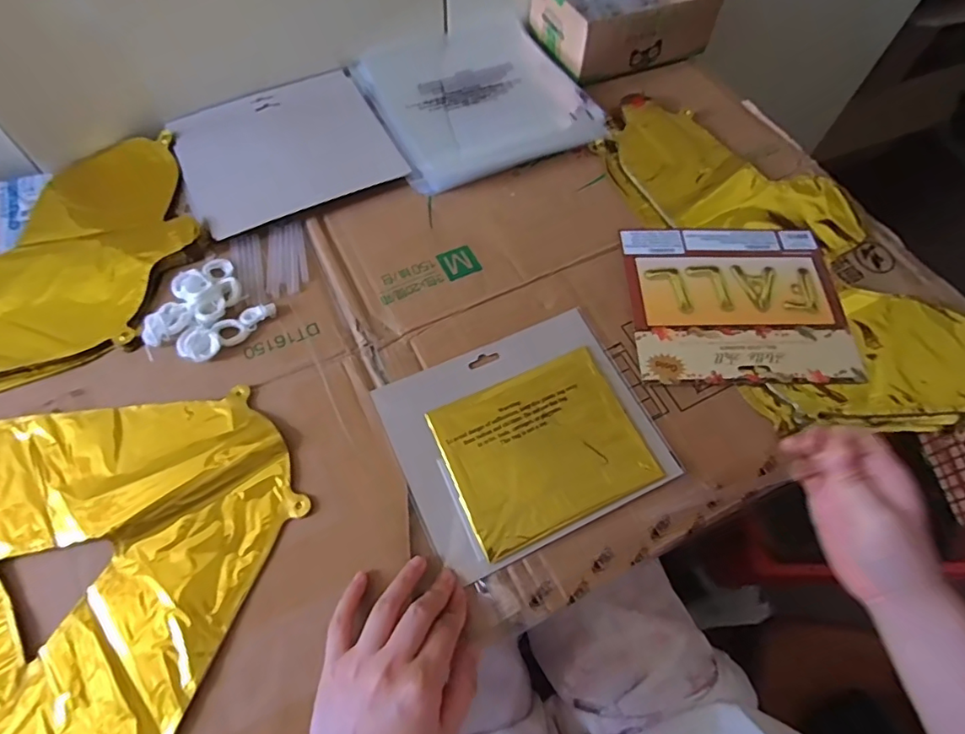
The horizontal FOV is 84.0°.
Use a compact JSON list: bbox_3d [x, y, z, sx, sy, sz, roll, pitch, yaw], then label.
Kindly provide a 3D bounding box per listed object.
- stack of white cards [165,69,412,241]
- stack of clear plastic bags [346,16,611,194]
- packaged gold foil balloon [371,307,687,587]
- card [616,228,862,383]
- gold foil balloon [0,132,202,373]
[{"bbox_3d":[-0.202,-0.226,0.543,0.196,0.011,0.173,-23,67,-14],"label":"stack of white cards"},{"bbox_3d":[-0.011,-0.304,0.590,0.221,0.018,0.227,-21,67,-13],"label":"stack of clear plastic bags"},{"bbox_3d":[0.033,0.051,0.425,0.195,0.010,0.165,-22,67,-14],"label":"packaged gold foil balloon"},{"bbox_3d":[0.228,-0.061,0.482,0.188,0.008,0.161,0,63,-3],"label":"card"},{"bbox_3d":[-0.461,-0.079,0.466,0.392,0.026,0.223,-16,65,-11],"label":"gold foil balloon"}]

